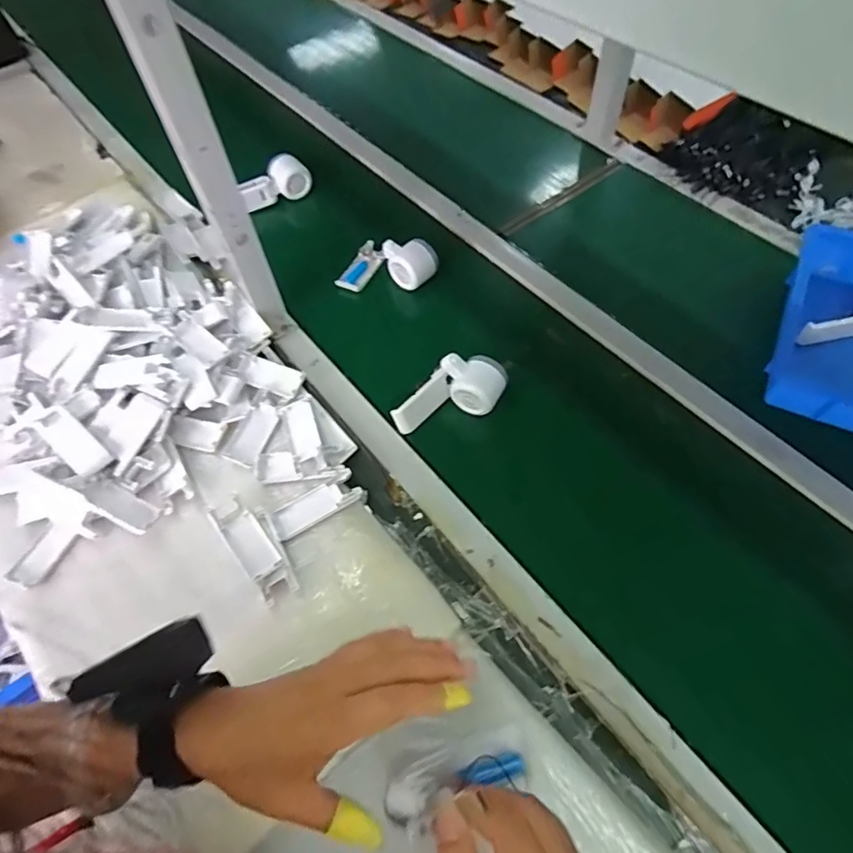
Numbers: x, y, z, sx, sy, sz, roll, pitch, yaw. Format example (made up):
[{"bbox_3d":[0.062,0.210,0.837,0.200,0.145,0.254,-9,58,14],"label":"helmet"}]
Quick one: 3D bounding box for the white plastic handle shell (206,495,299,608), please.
[{"bbox_3d":[-0.185,0.128,0.579,0.048,0.018,0.127,-33,64,-18],"label":"white plastic handle shell"}]

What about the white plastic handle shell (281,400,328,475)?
[{"bbox_3d":[-0.148,0.013,0.651,0.035,0.011,0.105,-18,60,-10],"label":"white plastic handle shell"}]

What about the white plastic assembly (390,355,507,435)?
[{"bbox_3d":[0.029,-0.043,0.672,0.144,0.053,0.064,-10,59,-5],"label":"white plastic assembly"}]

